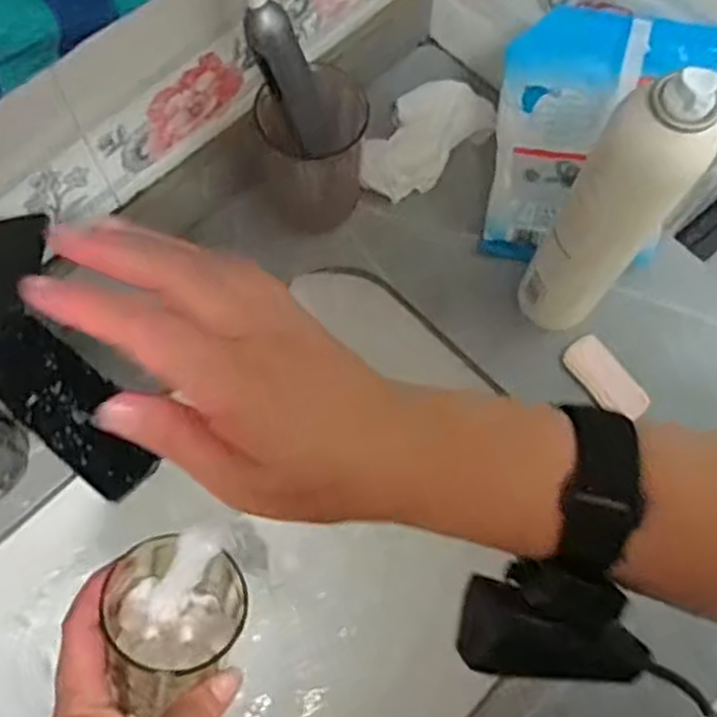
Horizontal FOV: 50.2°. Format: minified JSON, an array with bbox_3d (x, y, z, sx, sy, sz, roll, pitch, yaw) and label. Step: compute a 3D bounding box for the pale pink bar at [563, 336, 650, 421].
[{"bbox_3d":[0.170,0.015,0.529,0.028,0.014,0.065,-35,75,-13],"label":"pale pink bar"}]

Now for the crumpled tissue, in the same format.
[{"bbox_3d":[0.048,-0.164,0.570,0.059,0.022,0.110,43,75,12],"label":"crumpled tissue"}]

